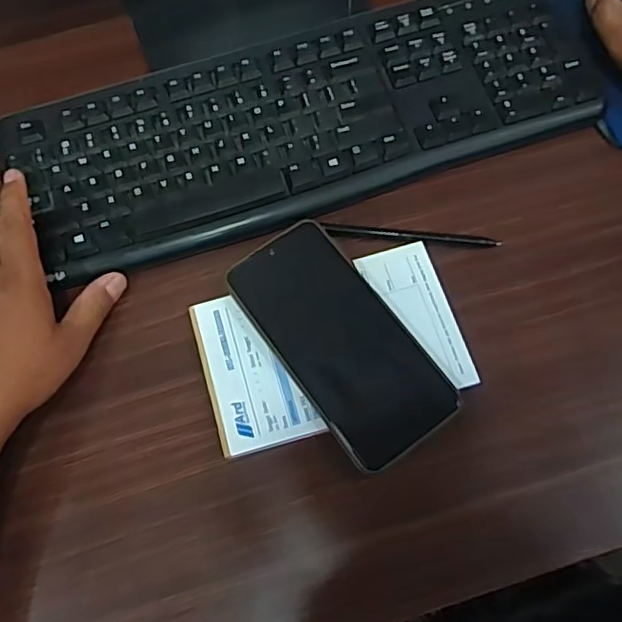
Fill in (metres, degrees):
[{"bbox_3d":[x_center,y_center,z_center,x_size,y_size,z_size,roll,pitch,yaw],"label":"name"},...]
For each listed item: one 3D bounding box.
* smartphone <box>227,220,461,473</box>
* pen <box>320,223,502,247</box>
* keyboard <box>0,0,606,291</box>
[{"bbox_3d":[0.018,0.018,0.399,0.077,0.016,0.161,-34,73,-10],"label":"smartphone"},{"bbox_3d":[0.070,-0.053,0.431,0.123,0.010,0.009,6,71,4],"label":"pen"},{"bbox_3d":[-0.003,-0.145,0.459,0.416,0.016,0.152,-18,71,-4],"label":"keyboard"}]

